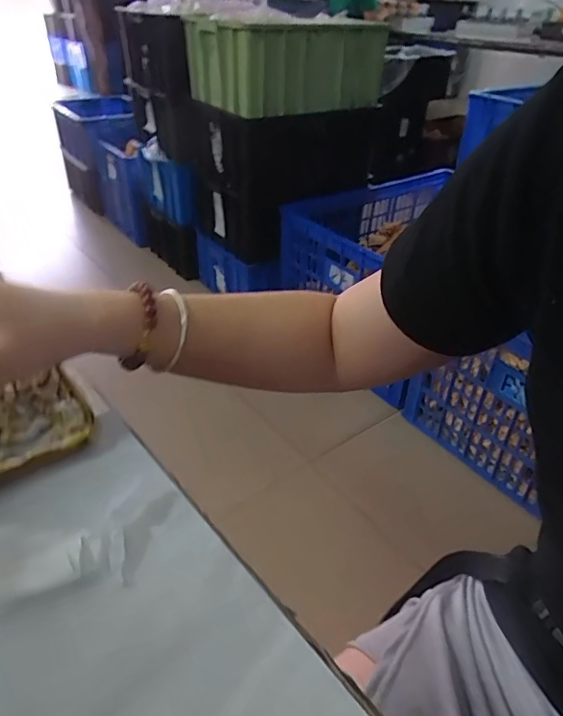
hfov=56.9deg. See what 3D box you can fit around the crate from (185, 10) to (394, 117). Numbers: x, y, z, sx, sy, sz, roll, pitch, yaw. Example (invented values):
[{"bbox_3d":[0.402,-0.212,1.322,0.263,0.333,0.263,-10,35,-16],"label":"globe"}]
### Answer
[{"bbox_3d":[0.024,-0.955,1.674,0.567,0.220,0.422,-20,41,-28],"label":"crate"}]

